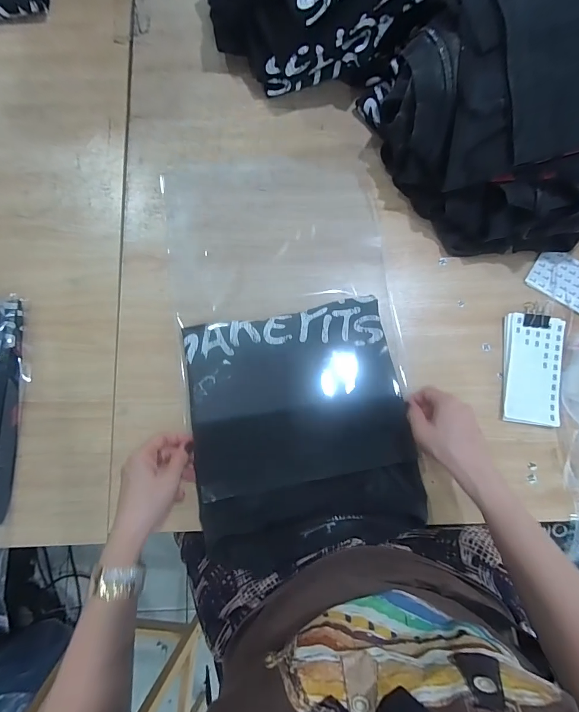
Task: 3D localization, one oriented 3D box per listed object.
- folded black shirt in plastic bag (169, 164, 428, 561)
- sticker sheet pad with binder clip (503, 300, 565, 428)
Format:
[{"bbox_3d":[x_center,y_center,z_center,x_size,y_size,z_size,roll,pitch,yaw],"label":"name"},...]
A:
[{"bbox_3d":[-0.002,-0.030,0.465,0.283,0.041,0.517,-9,82,-2],"label":"folded black shirt in plastic bag"},{"bbox_3d":[0.325,0.008,0.460,0.073,0.010,0.162,8,81,2],"label":"sticker sheet pad with binder clip"}]

